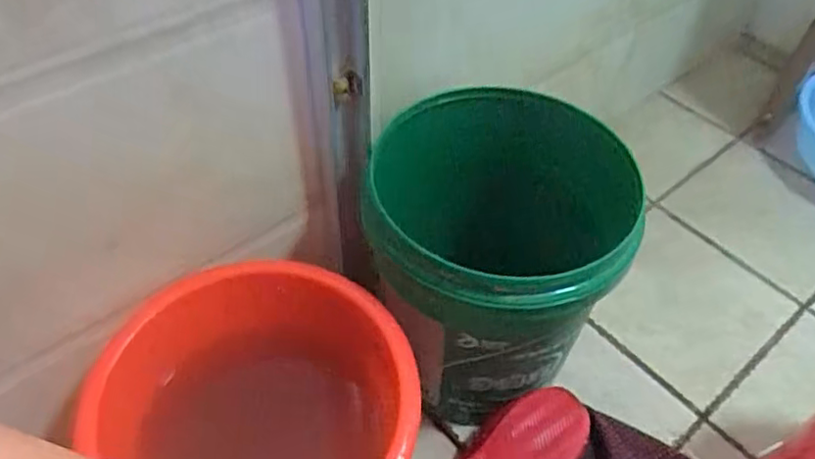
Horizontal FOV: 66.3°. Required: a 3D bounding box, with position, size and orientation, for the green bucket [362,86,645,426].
[{"bbox_3d":[0.100,0.040,0.806,0.296,0.329,0.298,2,50,-2],"label":"green bucket"}]

